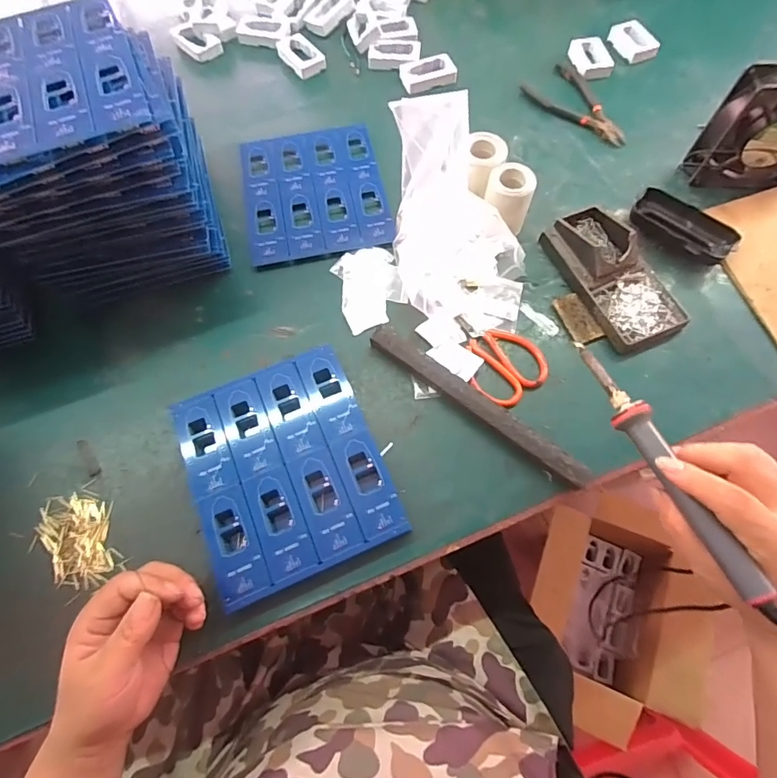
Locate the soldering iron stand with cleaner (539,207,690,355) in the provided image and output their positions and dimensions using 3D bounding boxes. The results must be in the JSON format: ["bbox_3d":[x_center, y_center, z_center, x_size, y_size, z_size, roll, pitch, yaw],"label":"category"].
[{"bbox_3d":[0.237,-0.123,0.483,0.084,0.034,0.160,-22,69,-6],"label":"soldering iron stand with cleaner"}]

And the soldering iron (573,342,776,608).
[{"bbox_3d":[0.186,0.046,0.321,0.021,0.017,0.192,-21,63,-5],"label":"soldering iron"}]

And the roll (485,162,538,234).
[{"bbox_3d":[0.131,-0.203,0.509,0.050,0.064,0.048,-1,69,3],"label":"roll"}]

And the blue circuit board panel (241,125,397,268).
[{"bbox_3d":[-0.088,-0.239,0.557,0.163,0.005,0.189,-10,69,-4],"label":"blue circuit board panel"}]

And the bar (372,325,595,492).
[{"bbox_3d":[0.083,0.013,0.441,0.239,0.019,0.023,37,75,15],"label":"bar"}]

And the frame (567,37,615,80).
[{"bbox_3d":[0.278,-0.455,0.638,0.053,0.013,0.069,-6,68,1],"label":"frame"}]

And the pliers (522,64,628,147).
[{"bbox_3d":[0.246,-0.368,0.606,0.083,0.014,0.155,-27,70,-8],"label":"pliers"}]

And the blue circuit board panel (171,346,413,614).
[{"bbox_3d":[-0.093,0.070,0.424,0.165,0.018,0.188,-23,69,-6],"label":"blue circuit board panel"}]

